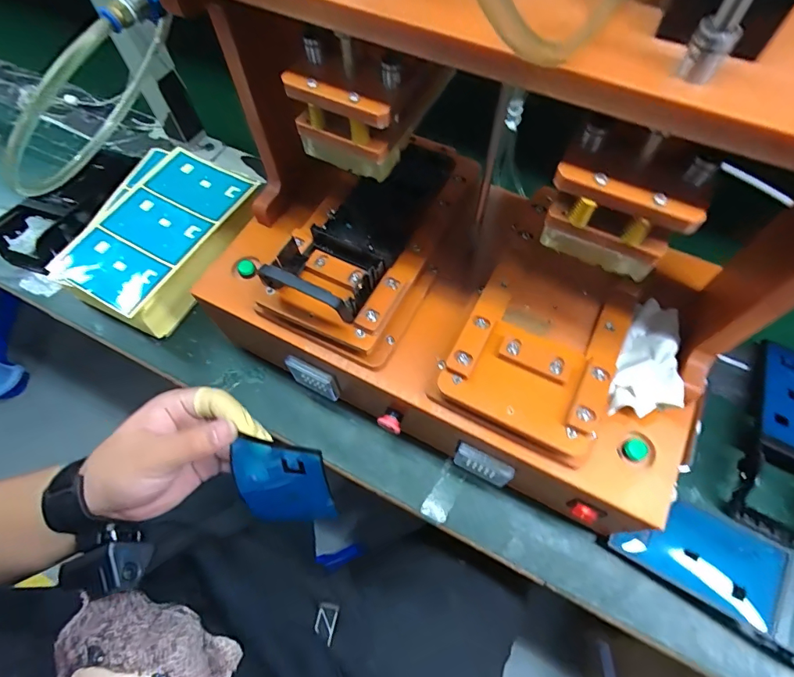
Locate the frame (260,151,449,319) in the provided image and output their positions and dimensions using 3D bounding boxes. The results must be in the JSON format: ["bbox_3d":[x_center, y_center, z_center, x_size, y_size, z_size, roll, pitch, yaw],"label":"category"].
[{"bbox_3d":[-0.028,-0.114,0.396,0.085,0.046,0.212,25,66,14],"label":"frame"}]

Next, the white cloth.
[{"bbox_3d":[0.208,0.014,0.370,0.051,0.019,0.101,14,64,9],"label":"white cloth"}]

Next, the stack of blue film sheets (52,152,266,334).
[{"bbox_3d":[-0.283,-0.123,0.563,0.182,0.068,0.225,25,66,14],"label":"stack of blue film sheets"}]

